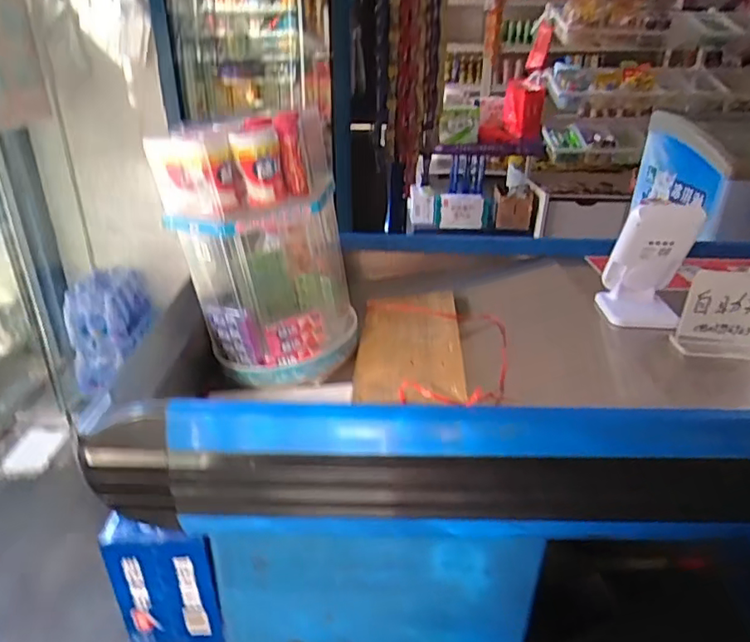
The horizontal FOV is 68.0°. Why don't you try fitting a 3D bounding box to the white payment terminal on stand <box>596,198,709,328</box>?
[{"bbox_3d":[0.375,-0.082,0.762,0.098,0.176,0.084,5,27,5],"label":"white payment terminal on stand"}]

